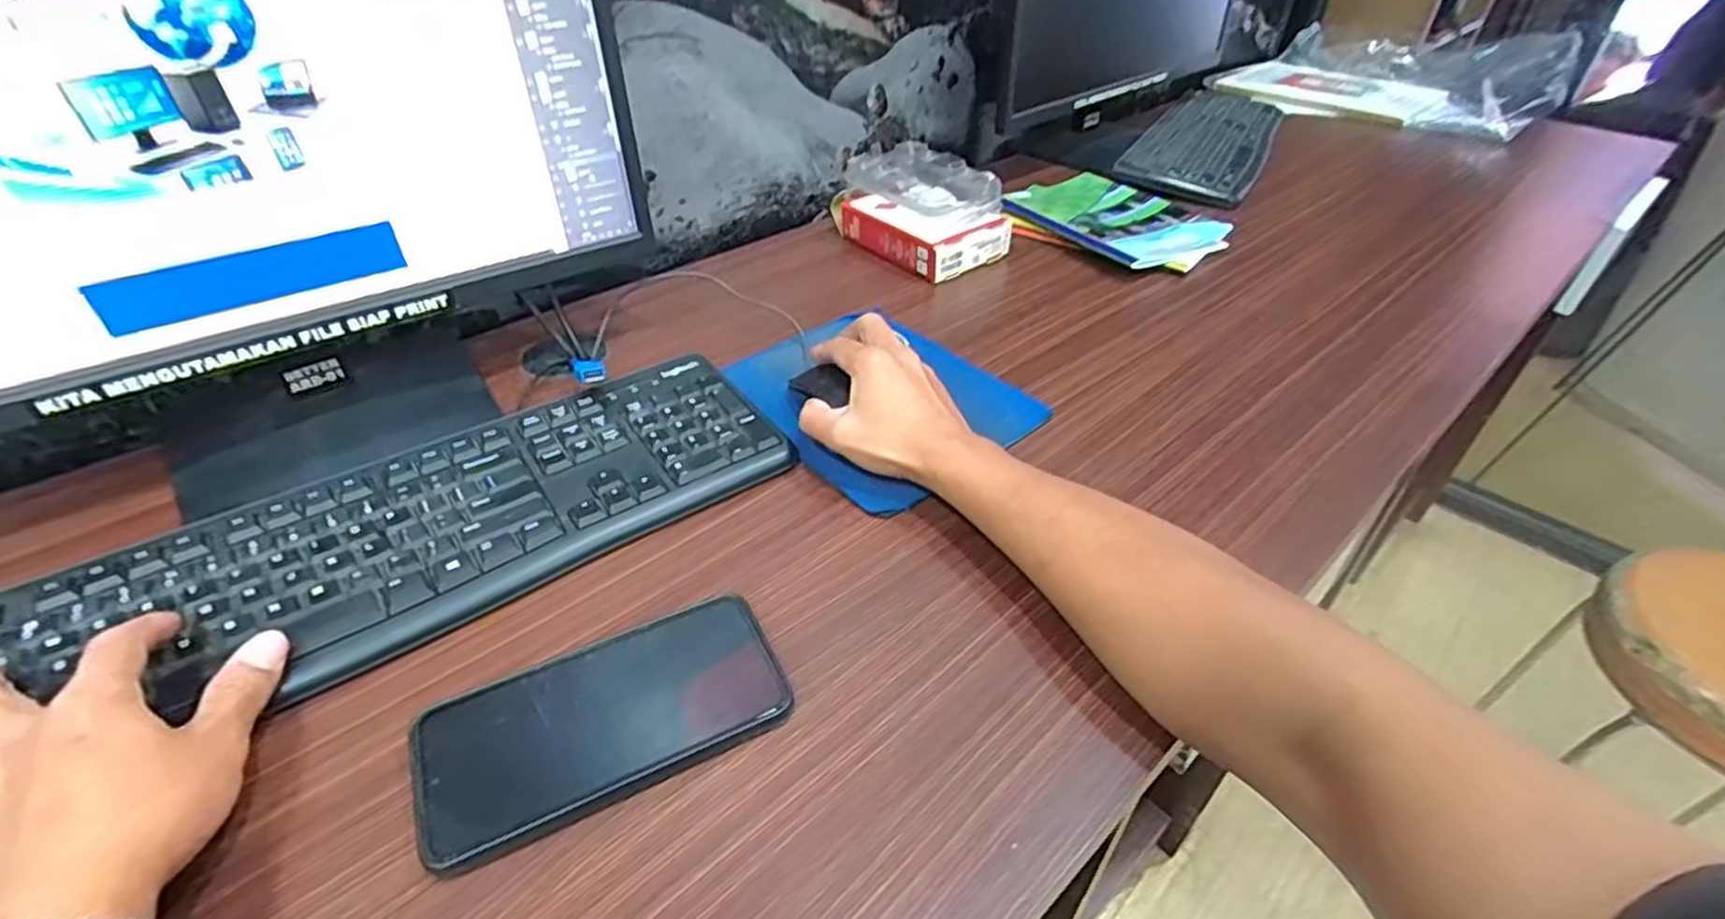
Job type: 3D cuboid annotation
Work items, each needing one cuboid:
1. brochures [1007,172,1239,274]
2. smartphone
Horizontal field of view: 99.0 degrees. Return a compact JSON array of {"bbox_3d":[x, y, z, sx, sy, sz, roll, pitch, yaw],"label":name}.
[{"bbox_3d":[0.257,-0.256,0.776,0.156,0.020,0.219,-30,49,-31],"label":"brochures"},{"bbox_3d":[-0.119,0.120,0.346,0.160,0.016,0.076,-20,45,-22],"label":"smartphone"}]

